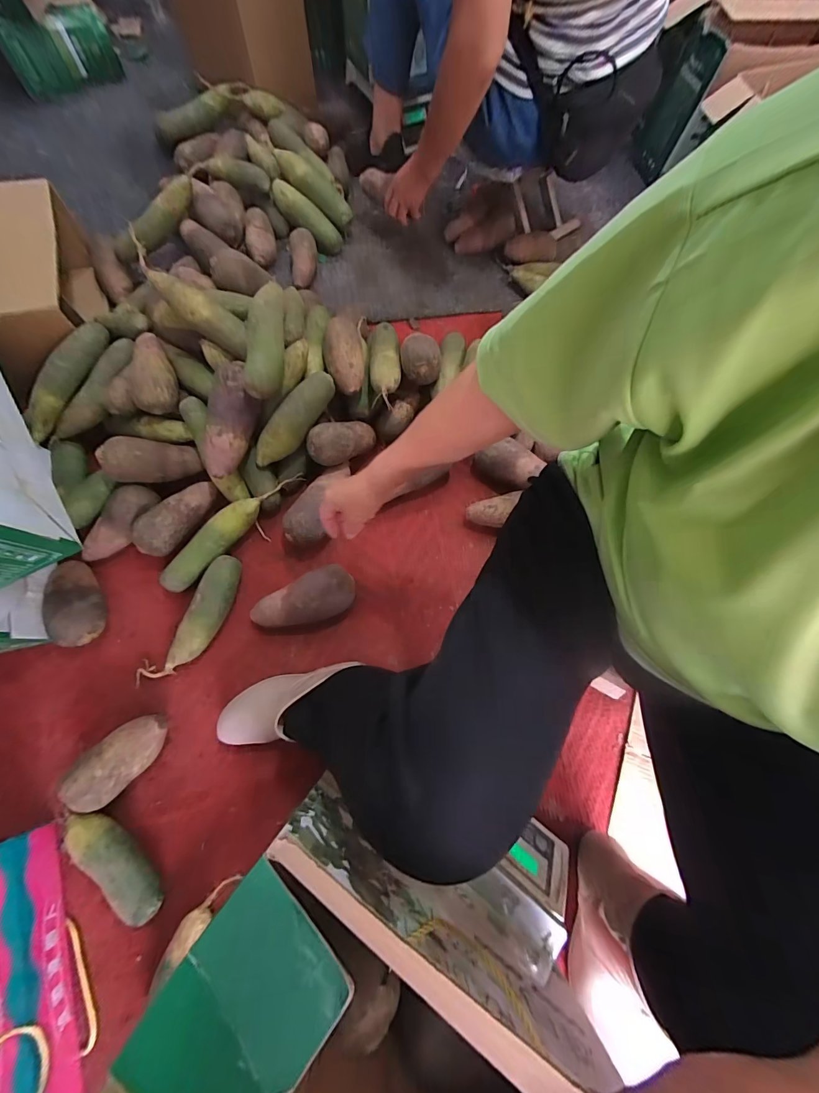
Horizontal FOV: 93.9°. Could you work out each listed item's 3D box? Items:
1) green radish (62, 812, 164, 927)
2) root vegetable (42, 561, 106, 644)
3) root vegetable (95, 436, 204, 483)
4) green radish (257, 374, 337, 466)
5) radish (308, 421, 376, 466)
[{"bbox_3d":[-0.404,0.435,0.528,0.167,0.059,0.053,43,75,11],"label":"green radish"},{"bbox_3d":[-0.554,0.092,0.637,0.072,0.071,0.146,-20,74,-9],"label":"root vegetable"},{"bbox_3d":[-0.452,-0.150,0.672,0.147,0.060,0.055,-9,68,-46],"label":"root vegetable"},{"bbox_3d":[-0.202,-0.219,0.664,0.051,0.049,0.195,41,95,10],"label":"green radish"},{"bbox_3d":[-0.123,-0.197,0.715,0.060,0.060,0.144,49,45,12],"label":"radish"}]

